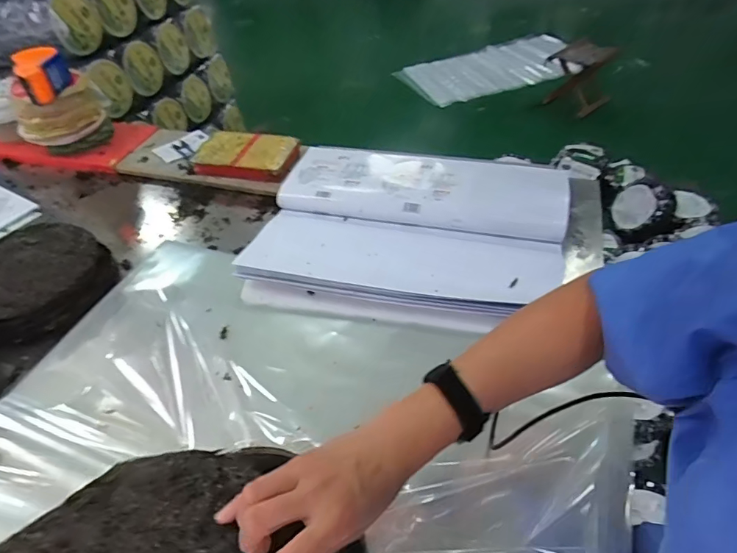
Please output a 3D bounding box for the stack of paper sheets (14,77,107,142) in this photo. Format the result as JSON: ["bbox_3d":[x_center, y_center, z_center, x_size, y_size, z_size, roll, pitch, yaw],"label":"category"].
[{"bbox_3d":[-0.645,-0.353,0.955,0.129,0.104,0.152,17,51,20],"label":"stack of paper sheets"}]

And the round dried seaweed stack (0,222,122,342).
[{"bbox_3d":[-0.523,0.004,0.711,0.208,0.059,0.206,-3,47,3],"label":"round dried seaweed stack"}]

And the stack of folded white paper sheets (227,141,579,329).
[{"bbox_3d":[0.076,-0.078,0.761,0.492,0.070,0.355,7,48,12],"label":"stack of folded white paper sheets"}]

